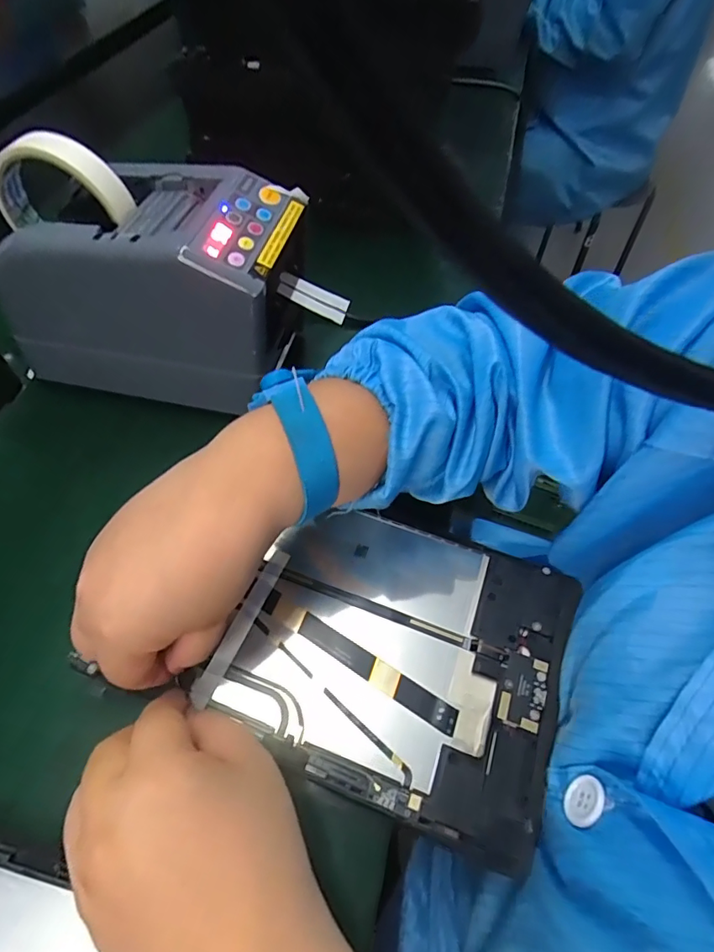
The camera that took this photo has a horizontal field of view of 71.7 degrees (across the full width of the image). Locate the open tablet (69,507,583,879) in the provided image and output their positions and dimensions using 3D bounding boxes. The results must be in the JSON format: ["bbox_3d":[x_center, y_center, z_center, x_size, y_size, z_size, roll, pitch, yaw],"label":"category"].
[{"bbox_3d":[0.021,0.092,0.270,0.172,0.007,0.146,20,56,13],"label":"open tablet"}]

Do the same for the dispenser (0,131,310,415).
[{"bbox_3d":[-0.142,-0.137,0.359,0.196,0.152,0.108,10,55,6],"label":"dispenser"}]

